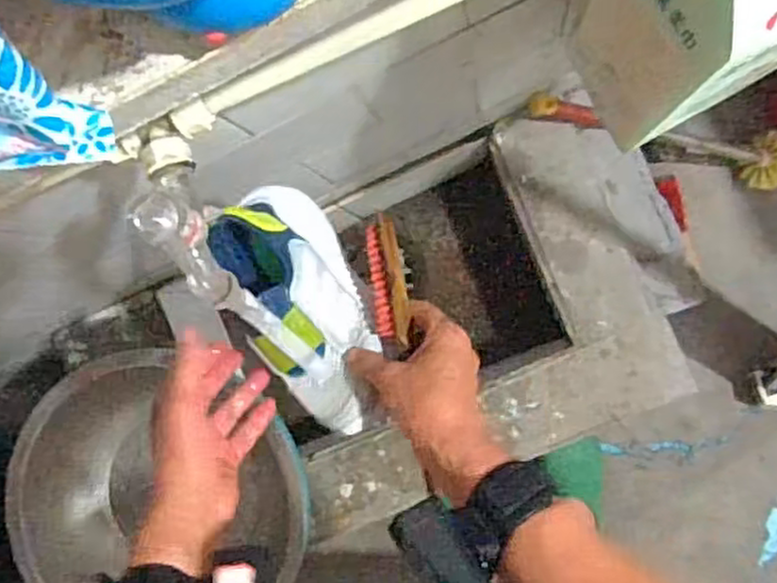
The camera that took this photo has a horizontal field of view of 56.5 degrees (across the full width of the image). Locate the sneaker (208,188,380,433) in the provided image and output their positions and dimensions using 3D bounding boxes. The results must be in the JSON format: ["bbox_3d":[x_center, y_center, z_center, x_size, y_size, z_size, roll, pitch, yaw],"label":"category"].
[{"bbox_3d":[-0.066,0.012,0.561,0.079,0.072,0.190,-28,87,8],"label":"sneaker"}]

